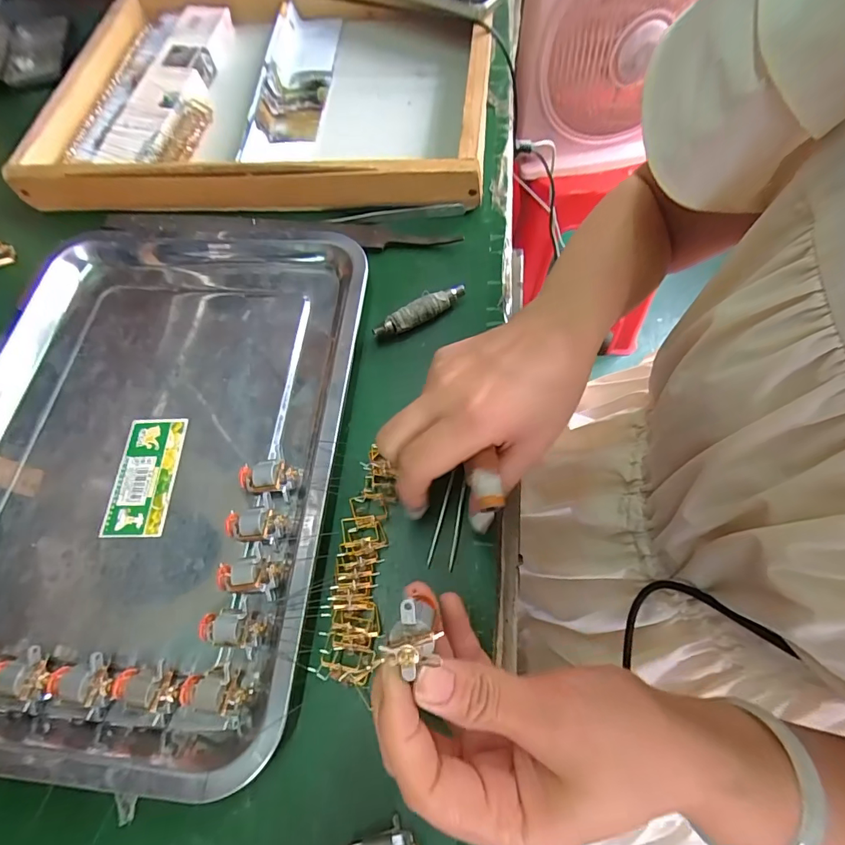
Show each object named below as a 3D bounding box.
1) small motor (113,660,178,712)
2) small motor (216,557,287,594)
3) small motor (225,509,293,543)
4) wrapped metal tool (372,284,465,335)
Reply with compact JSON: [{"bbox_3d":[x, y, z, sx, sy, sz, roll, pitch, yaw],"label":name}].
[{"bbox_3d":[-0.142,0.138,0.239,0.033,0.020,0.022,-3,65,2],"label":"small motor"},{"bbox_3d":[-0.095,0.087,0.259,0.036,0.019,0.018,-1,65,3],"label":"small motor"},{"bbox_3d":[-0.097,0.061,0.270,0.035,0.017,0.020,-4,65,1],"label":"small motor"},{"bbox_3d":[-0.001,-0.078,0.324,0.071,0.018,0.012,-28,67,-10],"label":"wrapped metal tool"}]

